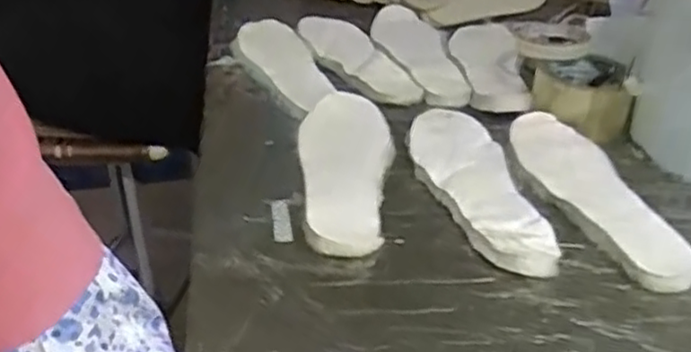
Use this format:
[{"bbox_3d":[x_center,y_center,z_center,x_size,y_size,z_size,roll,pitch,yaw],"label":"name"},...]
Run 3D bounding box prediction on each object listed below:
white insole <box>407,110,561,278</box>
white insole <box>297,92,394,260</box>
[{"bbox_3d":[0.118,0.008,0.673,0.085,0.024,0.247,-4,33,-11],"label":"white insole"},{"bbox_3d":[-0.001,-0.009,0.696,0.090,0.026,0.275,0,32,0],"label":"white insole"}]

